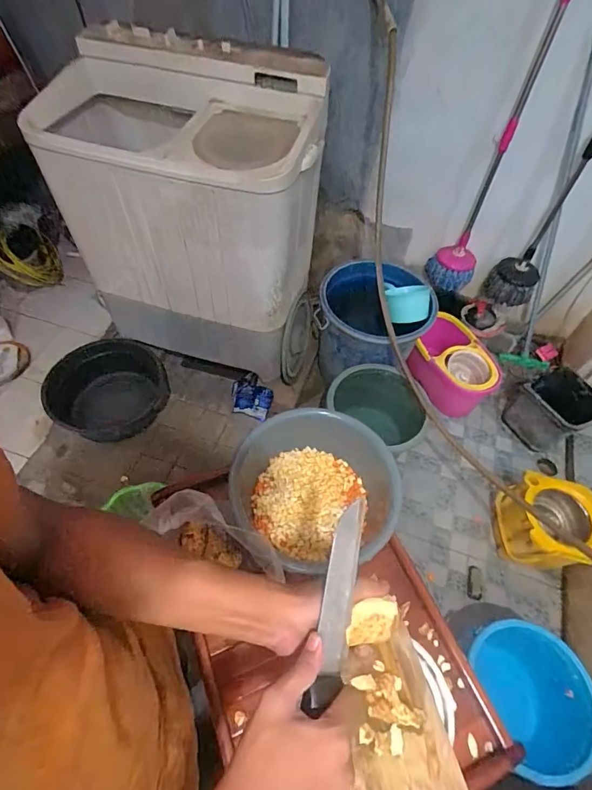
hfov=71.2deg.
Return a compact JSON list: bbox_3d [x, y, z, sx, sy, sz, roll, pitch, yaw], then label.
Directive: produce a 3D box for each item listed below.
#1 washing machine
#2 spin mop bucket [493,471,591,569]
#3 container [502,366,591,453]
[{"bbox_3d":[-0.332,-0.530,1.342,0.710,0.918,0.450,13,55,6],"label":"washing machine"},{"bbox_3d":[0.791,0.417,1.329,0.204,0.301,0.235,16,56,8],"label":"spin mop bucket"},{"bbox_3d":[1.013,0.047,1.646,0.250,0.213,0.264,-26,60,-19],"label":"container"}]

